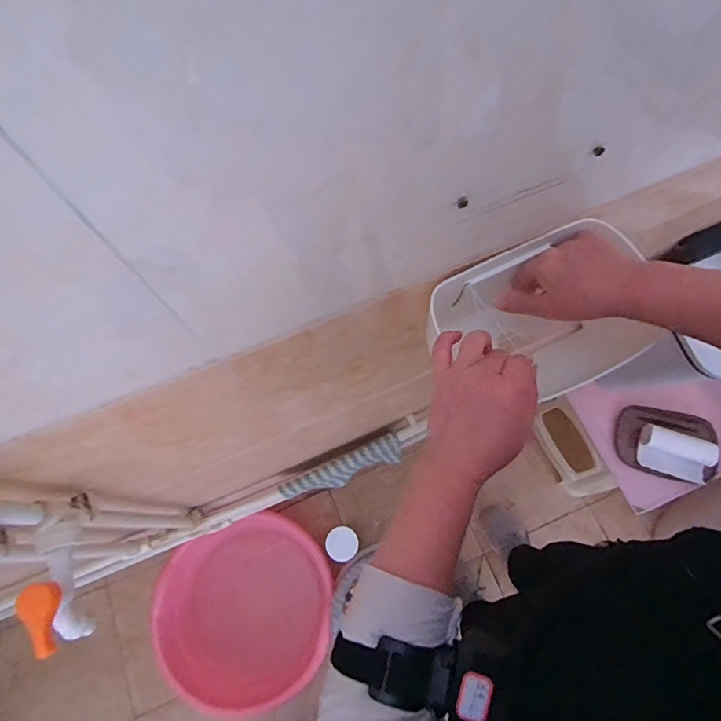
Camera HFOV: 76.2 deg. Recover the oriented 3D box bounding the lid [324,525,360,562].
[{"bbox_3d":[-0.038,0.382,0.959,0.066,0.013,0.066,-1,70,2],"label":"lid"}]

